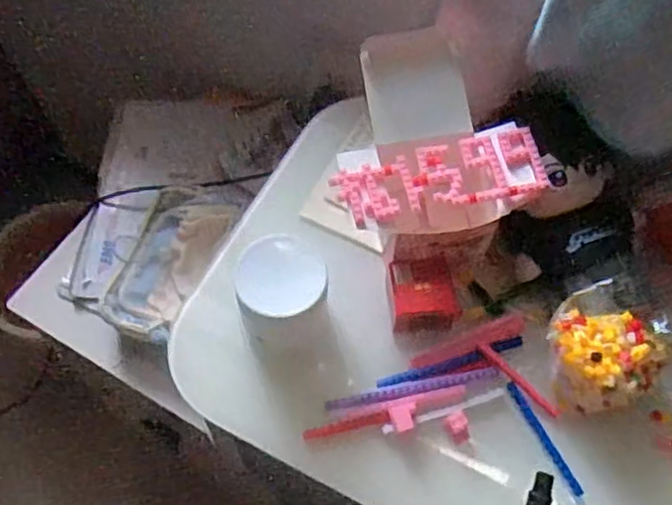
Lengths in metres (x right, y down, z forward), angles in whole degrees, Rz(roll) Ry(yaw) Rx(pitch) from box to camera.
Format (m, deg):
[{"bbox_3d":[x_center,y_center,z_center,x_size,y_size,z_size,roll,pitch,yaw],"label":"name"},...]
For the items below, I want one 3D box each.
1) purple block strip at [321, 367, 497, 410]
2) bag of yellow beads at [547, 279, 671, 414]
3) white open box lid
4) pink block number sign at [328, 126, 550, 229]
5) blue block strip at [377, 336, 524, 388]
[{"bbox_3d":[0.066,0.116,0.568,0.149,0.007,0.012,-9,59,-6],"label":"purple block strip"},{"bbox_3d":[0.220,0.081,0.552,0.087,0.083,0.091,-28,63,-17],"label":"bag of yellow beads"},{"bbox_3d":[0.072,-0.148,0.594,0.088,0.018,0.104,-9,84,-7],"label":"white open box lid"},{"bbox_3d":[0.086,-0.065,0.562,0.171,0.009,0.061,-11,66,-2],"label":"pink block number sign"},{"bbox_3d":[0.100,0.096,0.577,0.131,0.009,0.012,-13,60,-9],"label":"blue block strip"}]

